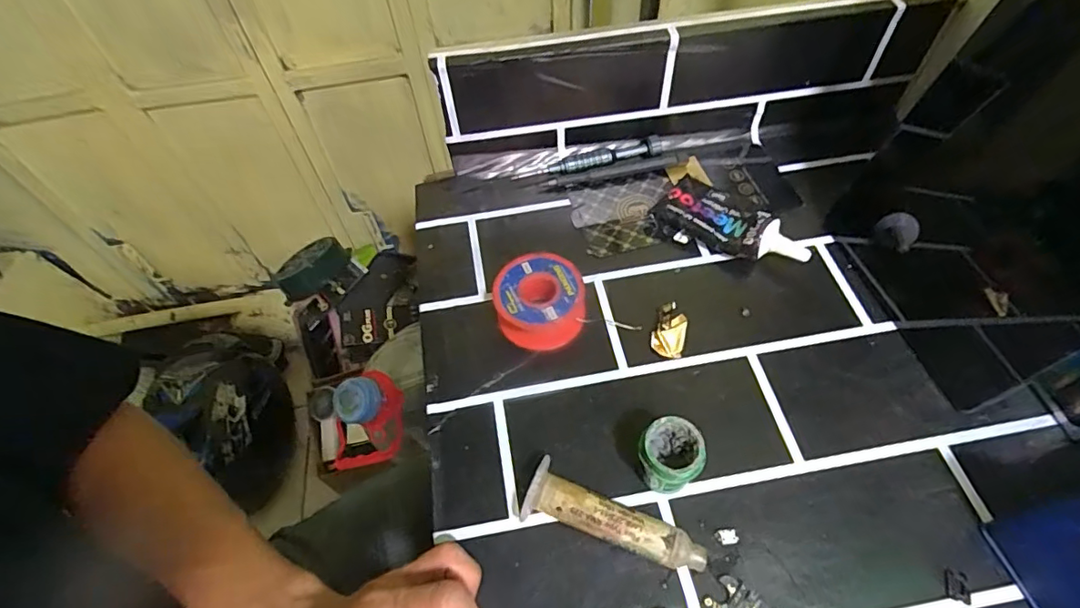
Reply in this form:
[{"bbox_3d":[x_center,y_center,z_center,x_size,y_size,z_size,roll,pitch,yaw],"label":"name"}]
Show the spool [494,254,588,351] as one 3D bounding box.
[{"bbox_3d":[-0.001,-0.003,0.328,0.052,0.027,0.050,-2,55,3],"label":"spool"}]

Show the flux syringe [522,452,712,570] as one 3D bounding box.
[{"bbox_3d":[0.036,0.104,0.260,0.086,0.020,0.025,16,58,15],"label":"flux syringe"}]

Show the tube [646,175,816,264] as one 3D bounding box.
[{"bbox_3d":[0.124,-0.050,0.357,0.098,0.027,0.048,32,63,23],"label":"tube"}]

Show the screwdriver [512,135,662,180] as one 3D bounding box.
[{"bbox_3d":[0.037,-0.106,0.403,0.112,0.013,0.015,-14,56,-5],"label":"screwdriver"}]

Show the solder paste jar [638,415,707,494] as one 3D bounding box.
[{"bbox_3d":[0.063,0.077,0.269,0.029,0.036,0.029,-2,55,3],"label":"solder paste jar"}]

